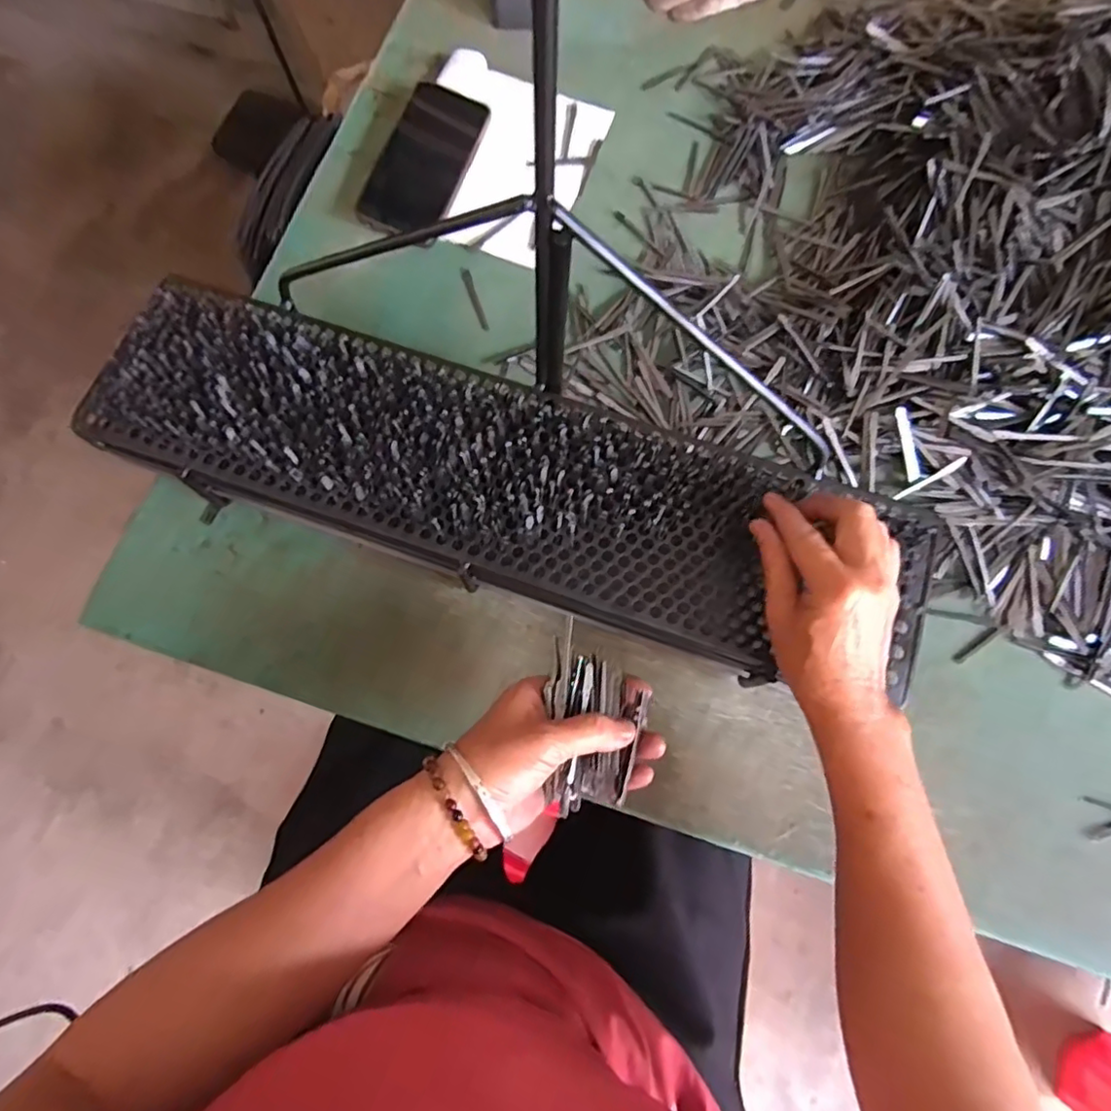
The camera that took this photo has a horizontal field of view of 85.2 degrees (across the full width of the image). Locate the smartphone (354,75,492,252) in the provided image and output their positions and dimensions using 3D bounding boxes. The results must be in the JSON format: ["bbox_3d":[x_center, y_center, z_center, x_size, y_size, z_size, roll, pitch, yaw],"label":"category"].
[{"bbox_3d":[-0.122,-0.364,0.564,0.072,0.011,0.161,23,79,-12],"label":"smartphone"}]

